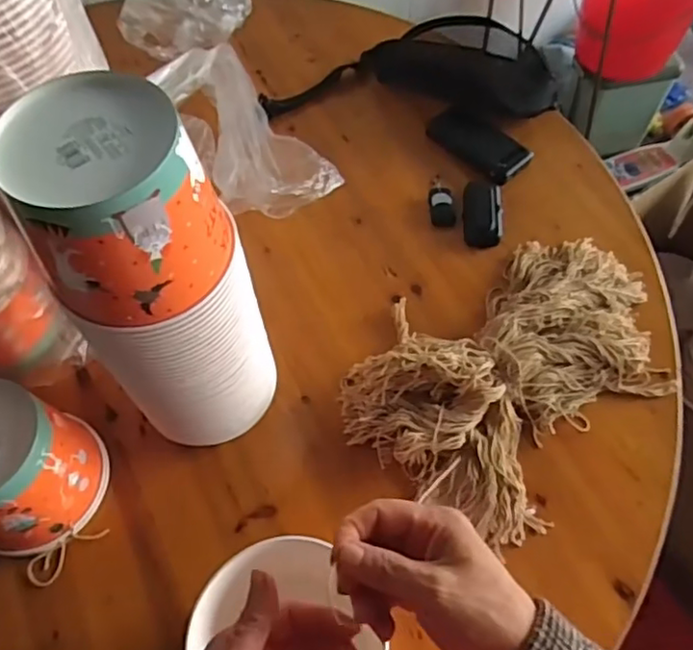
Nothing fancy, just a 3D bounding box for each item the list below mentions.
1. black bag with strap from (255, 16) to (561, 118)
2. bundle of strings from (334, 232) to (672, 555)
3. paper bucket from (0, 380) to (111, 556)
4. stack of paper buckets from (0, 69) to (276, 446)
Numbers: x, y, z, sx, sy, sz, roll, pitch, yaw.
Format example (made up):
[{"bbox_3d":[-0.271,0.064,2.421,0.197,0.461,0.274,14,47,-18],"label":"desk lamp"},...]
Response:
[{"bbox_3d":[0.106,-0.436,1.025,0.453,0.069,0.237,4,60,5],"label":"black bag with strap"},{"bbox_3d":[0.208,0.036,0.757,0.416,0.066,0.288,-39,66,-18],"label":"bundle of strings"},{"bbox_3d":[-0.353,0.154,0.664,0.133,0.152,0.142,-1,60,2],"label":"paper bucket"},{"bbox_3d":[-0.166,-0.019,0.607,0.143,0.413,0.140,-9,60,-3],"label":"stack of paper buckets"}]

